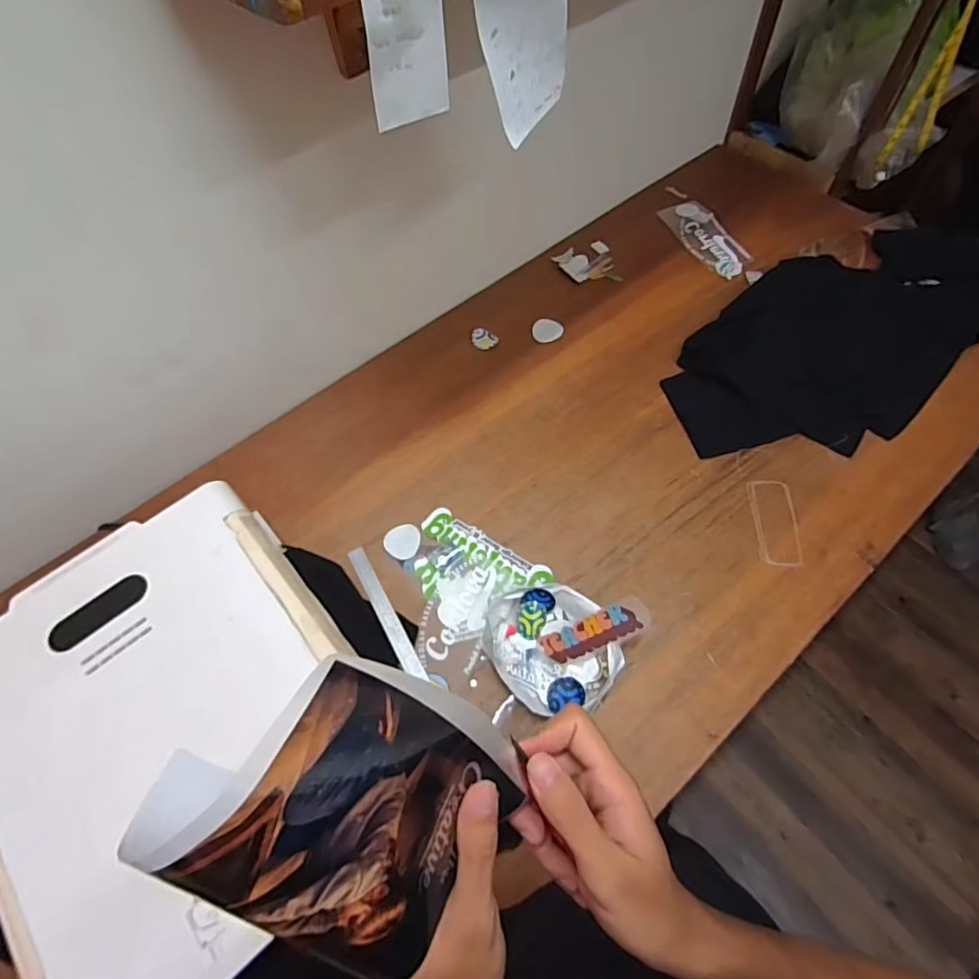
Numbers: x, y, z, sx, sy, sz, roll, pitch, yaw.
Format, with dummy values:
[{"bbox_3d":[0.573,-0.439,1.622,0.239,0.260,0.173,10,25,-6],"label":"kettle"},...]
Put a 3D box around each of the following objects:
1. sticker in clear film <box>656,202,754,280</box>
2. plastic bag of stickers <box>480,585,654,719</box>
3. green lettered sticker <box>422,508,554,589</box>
[{"bbox_3d":[0.488,-0.568,1.206,0.100,0.010,0.262,-22,61,2],"label":"sticker in clear film"},{"bbox_3d":[0.104,0.225,0.759,0.221,0.052,0.166,5,61,8],"label":"plastic bag of stickers"},{"bbox_3d":[-0.008,0.100,0.864,0.226,0.006,0.058,28,59,17],"label":"green lettered sticker"}]

